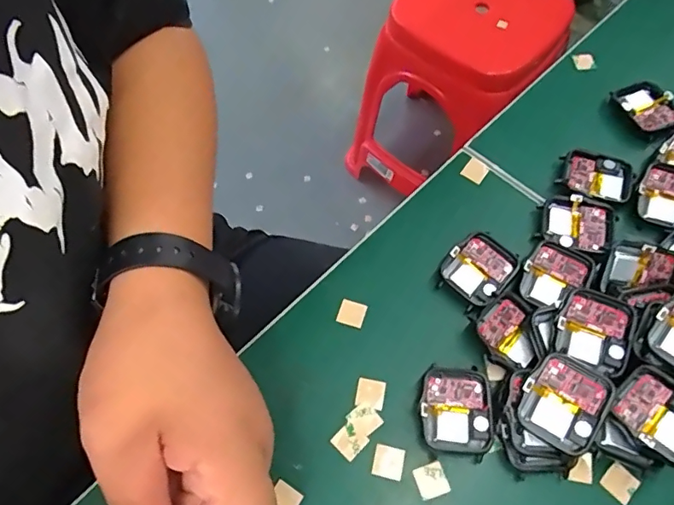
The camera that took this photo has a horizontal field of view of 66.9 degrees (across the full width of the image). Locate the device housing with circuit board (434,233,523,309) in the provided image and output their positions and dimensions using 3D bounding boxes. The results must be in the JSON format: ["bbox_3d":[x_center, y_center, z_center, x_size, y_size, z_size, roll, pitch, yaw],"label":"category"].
[{"bbox_3d":[0.086,0.011,0.313,0.037,0.016,0.042,40,70,17],"label":"device housing with circuit board"}]

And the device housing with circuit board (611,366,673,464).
[{"bbox_3d":[0.161,0.079,0.251,0.039,0.010,0.037,42,71,18],"label":"device housing with circuit board"}]

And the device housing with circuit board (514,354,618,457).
[{"bbox_3d":[0.113,0.075,0.255,0.038,0.006,0.042,27,80,18],"label":"device housing with circuit board"}]

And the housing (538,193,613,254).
[{"bbox_3d":[0.152,-0.018,0.323,0.043,0.011,0.035,21,66,10],"label":"housing"}]

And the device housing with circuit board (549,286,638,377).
[{"bbox_3d":[0.137,0.041,0.272,0.039,0.008,0.042,23,66,11],"label":"device housing with circuit board"}]

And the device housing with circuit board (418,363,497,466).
[{"bbox_3d":[0.064,0.085,0.275,0.038,0.012,0.044,4,64,2],"label":"device housing with circuit board"}]

